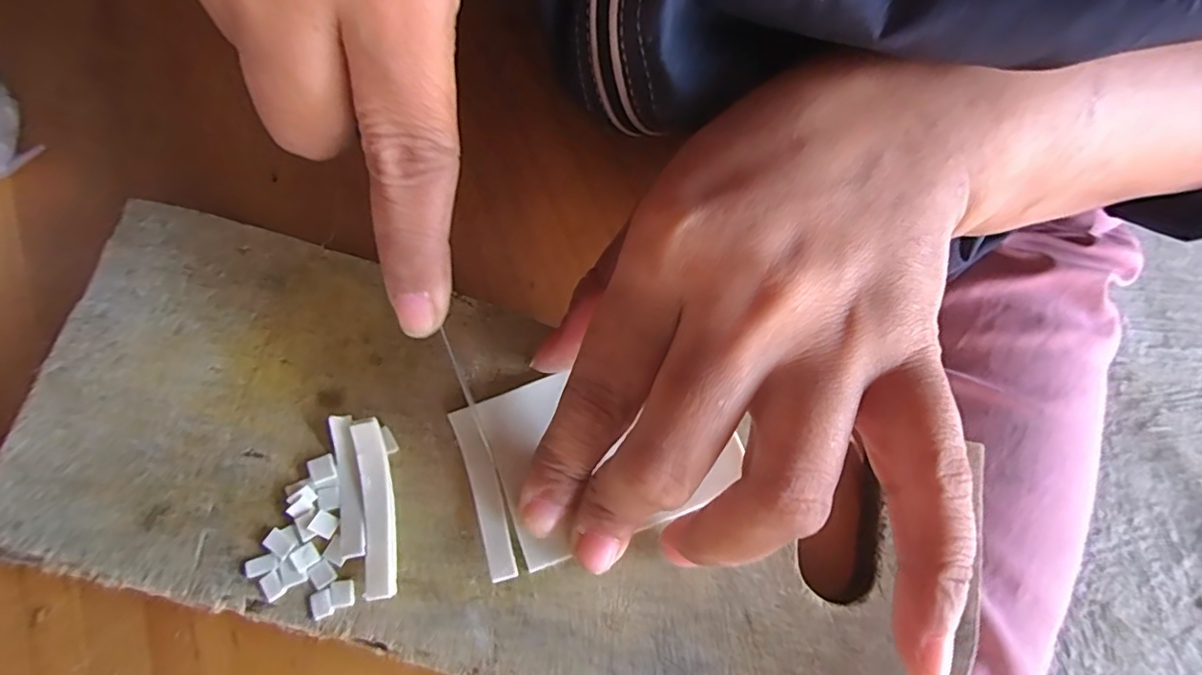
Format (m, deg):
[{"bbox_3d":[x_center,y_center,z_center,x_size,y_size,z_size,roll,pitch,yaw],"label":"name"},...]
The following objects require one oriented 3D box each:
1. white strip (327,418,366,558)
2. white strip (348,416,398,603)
[{"bbox_3d":[-0.070,0.040,0.155,0.007,0.004,0.038,-10,77,-3],"label":"white strip"},{"bbox_3d":[-0.062,0.046,0.153,0.008,0.006,0.046,-11,77,-3],"label":"white strip"}]

